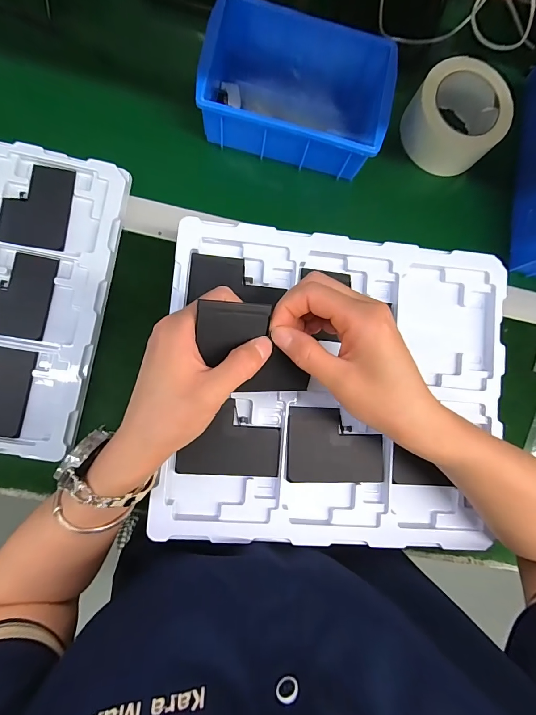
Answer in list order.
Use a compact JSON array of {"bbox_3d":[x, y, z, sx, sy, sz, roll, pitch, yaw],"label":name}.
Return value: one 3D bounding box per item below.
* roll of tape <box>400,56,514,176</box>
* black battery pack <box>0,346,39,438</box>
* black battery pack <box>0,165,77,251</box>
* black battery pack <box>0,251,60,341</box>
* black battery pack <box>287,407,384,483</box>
[{"bbox_3d":[0.227,-0.290,0.418,0.112,0.056,0.111,0,86,-6],"label":"roll of tape"},{"bbox_3d":[-0.283,0.033,0.353,0.067,0.004,0.088,10,85,-5],"label":"black battery pack"},{"bbox_3d":[-0.251,-0.165,0.373,0.068,0.005,0.089,9,85,-6],"label":"black battery pack"},{"bbox_3d":[-0.266,-0.067,0.364,0.067,0.004,0.089,10,85,-5],"label":"black battery pack"},{"bbox_3d":[0.062,0.081,0.316,0.088,0.005,0.067,3,86,-6],"label":"black battery pack"}]

